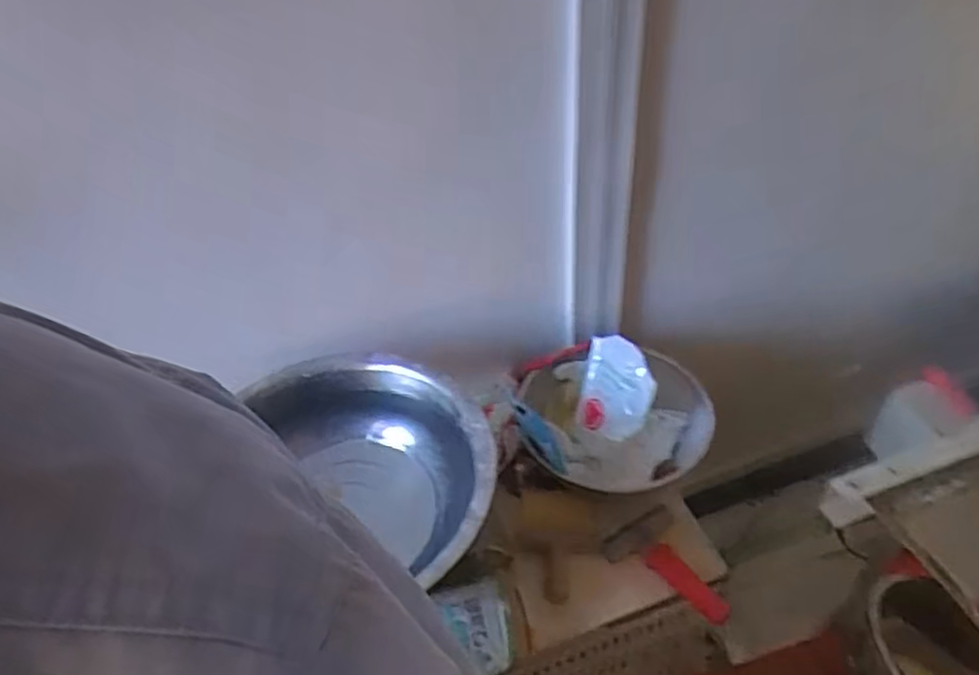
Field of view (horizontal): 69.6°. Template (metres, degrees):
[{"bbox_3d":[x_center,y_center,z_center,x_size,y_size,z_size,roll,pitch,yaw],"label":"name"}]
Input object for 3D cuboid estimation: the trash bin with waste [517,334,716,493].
[{"bbox_3d":[0.159,0.096,0.906,0.246,0.149,0.211,-8,42,-3],"label":"trash bin with waste"}]

